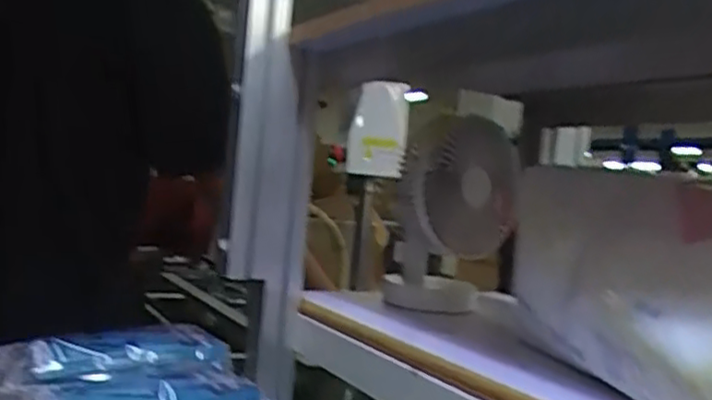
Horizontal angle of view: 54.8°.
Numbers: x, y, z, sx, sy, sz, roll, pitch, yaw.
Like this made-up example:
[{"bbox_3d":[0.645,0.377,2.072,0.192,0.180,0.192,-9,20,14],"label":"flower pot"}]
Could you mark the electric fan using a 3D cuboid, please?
[{"bbox_3d":[0.101,0.019,0.695,0.120,0.188,0.138,6,1,7],"label":"electric fan"}]

